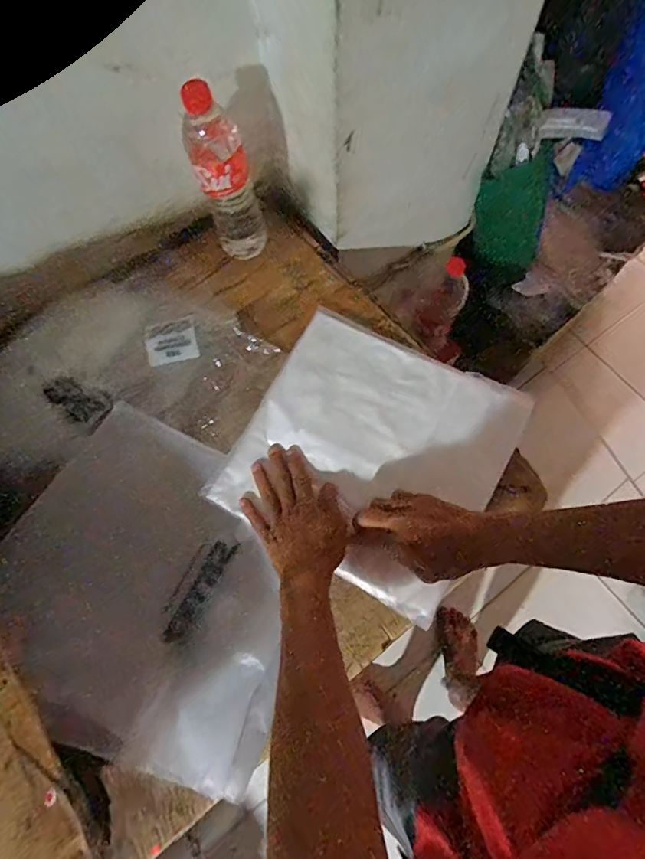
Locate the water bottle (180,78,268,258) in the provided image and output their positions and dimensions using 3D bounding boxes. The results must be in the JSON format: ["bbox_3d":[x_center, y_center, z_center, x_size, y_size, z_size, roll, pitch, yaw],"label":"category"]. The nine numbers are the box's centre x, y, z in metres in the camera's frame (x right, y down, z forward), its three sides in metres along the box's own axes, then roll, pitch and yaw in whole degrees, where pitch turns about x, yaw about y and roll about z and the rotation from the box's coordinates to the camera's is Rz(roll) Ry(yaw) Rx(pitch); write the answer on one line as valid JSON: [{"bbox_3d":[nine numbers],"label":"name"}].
[{"bbox_3d":[-0.113,-0.291,0.565,0.064,0.227,0.057,-9,70,-1],"label":"water bottle"}]

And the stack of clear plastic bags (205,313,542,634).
[{"bbox_3d":[0.061,0.019,0.559,0.291,0.027,0.294,28,74,11],"label":"stack of clear plastic bags"}]

